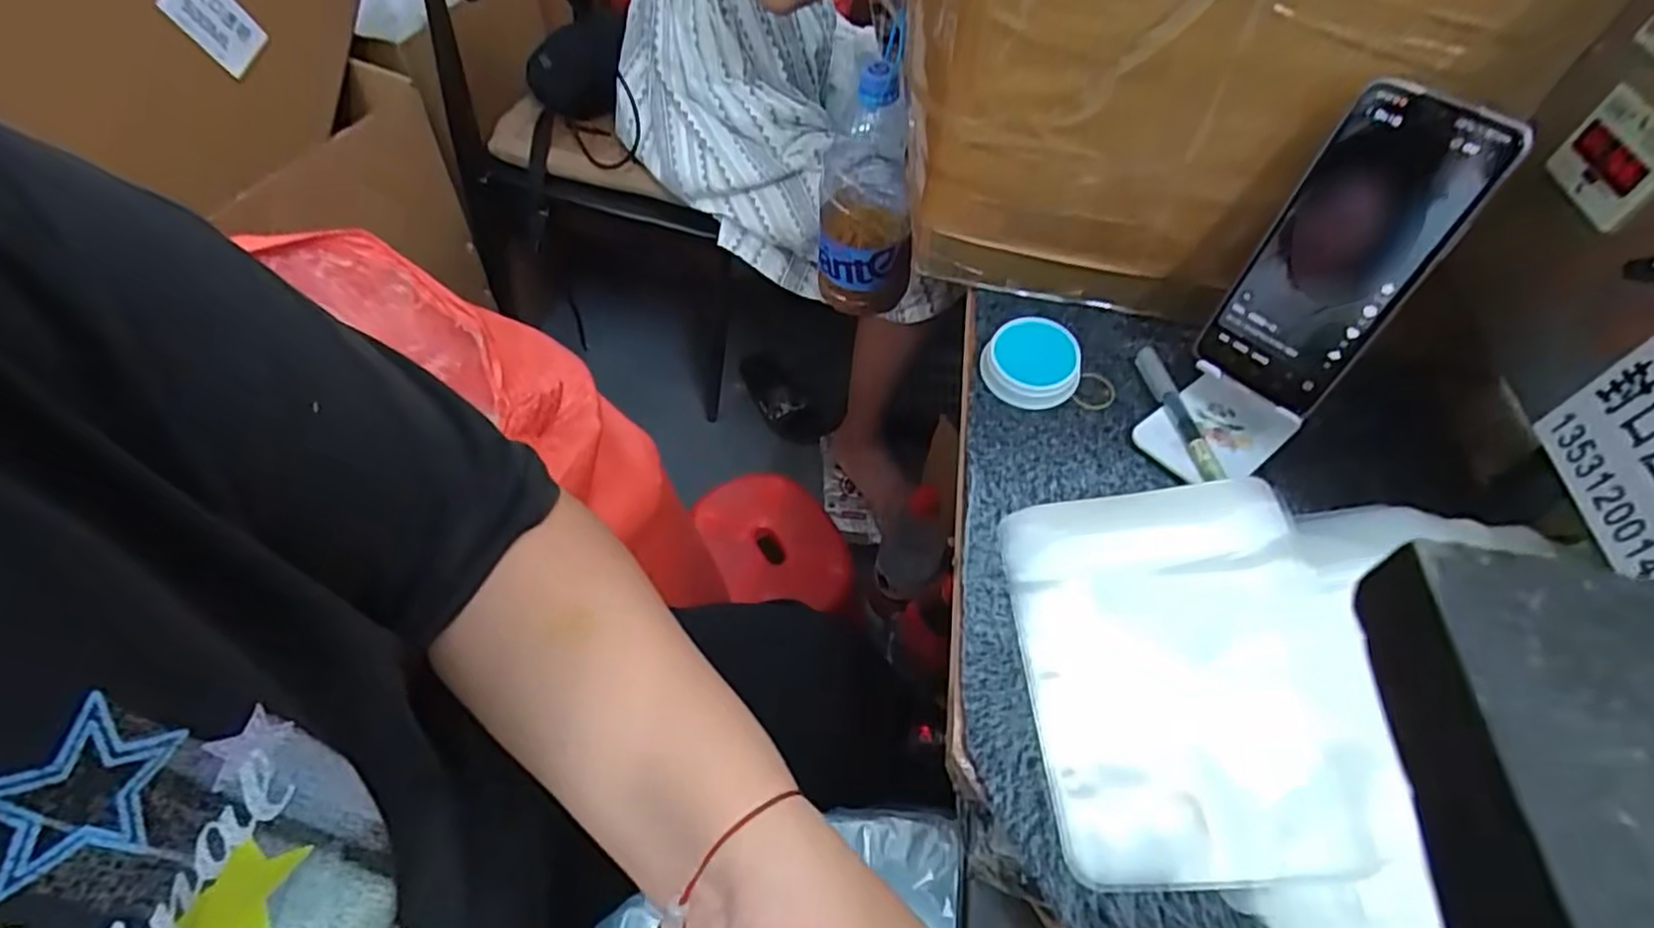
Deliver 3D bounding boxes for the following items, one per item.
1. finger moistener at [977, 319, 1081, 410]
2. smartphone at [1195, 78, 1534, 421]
[{"bbox_3d":[0.134,-0.066,0.477,0.061,0.030,0.057,22,54,11],"label":"finger moistener"},{"bbox_3d":[0.270,-0.108,0.388,0.012,0.163,0.074,-23,54,-38],"label":"smartphone"}]

